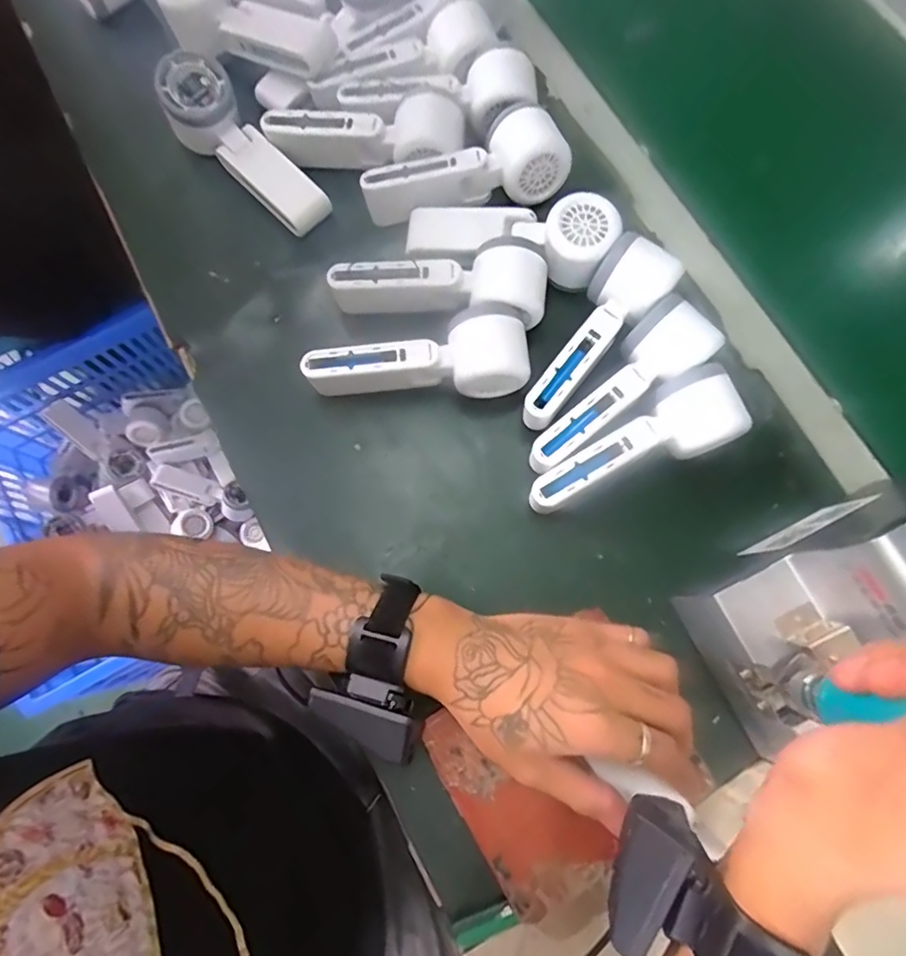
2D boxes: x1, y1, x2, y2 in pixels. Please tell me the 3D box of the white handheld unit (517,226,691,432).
[{"bbox_3d":[0.103,-0.109,0.420,0.051,0.057,0.155,41,80,9],"label":"white handheld unit"}]

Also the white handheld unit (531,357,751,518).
[{"bbox_3d":[0.128,-0.020,0.398,0.159,0.060,0.055,-27,78,-6],"label":"white handheld unit"}]

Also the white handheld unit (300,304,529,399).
[{"bbox_3d":[-0.027,-0.092,0.413,0.162,0.053,0.059,-6,76,-1],"label":"white handheld unit"}]

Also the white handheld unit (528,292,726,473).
[{"bbox_3d":[0.119,-0.065,0.411,0.157,0.056,0.050,-37,79,-8],"label":"white handheld unit"}]

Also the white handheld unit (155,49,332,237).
[{"bbox_3d":[-0.172,-0.271,0.455,0.160,0.050,0.056,44,80,-10],"label":"white handheld unit"}]

